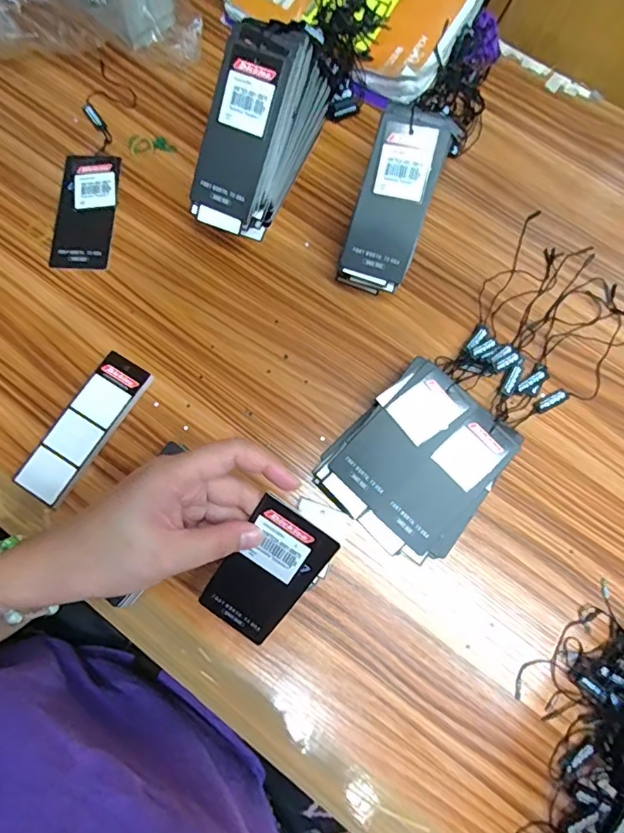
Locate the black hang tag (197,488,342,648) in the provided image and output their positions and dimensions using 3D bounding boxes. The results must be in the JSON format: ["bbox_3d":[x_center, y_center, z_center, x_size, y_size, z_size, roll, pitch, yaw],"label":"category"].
[{"bbox_3d":[-0.027,0.092,0.292,0.047,0.008,0.100,35,121,5],"label":"black hang tag"}]

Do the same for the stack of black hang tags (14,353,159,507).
[{"bbox_3d":[-0.169,0.009,0.375,0.038,0.015,0.117,31,79,7],"label":"stack of black hang tags"}]

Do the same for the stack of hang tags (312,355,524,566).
[{"bbox_3d":[0.078,0.034,0.367,0.108,0.029,0.121,42,80,9],"label":"stack of hang tags"}]

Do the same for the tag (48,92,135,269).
[{"bbox_3d":[-0.191,-0.209,0.434,0.050,0.009,0.169,4,77,1],"label":"tag"}]

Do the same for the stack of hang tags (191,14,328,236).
[{"bbox_3d":[-0.041,-0.213,0.384,0.055,0.104,0.147,27,78,6],"label":"stack of hang tags"}]

